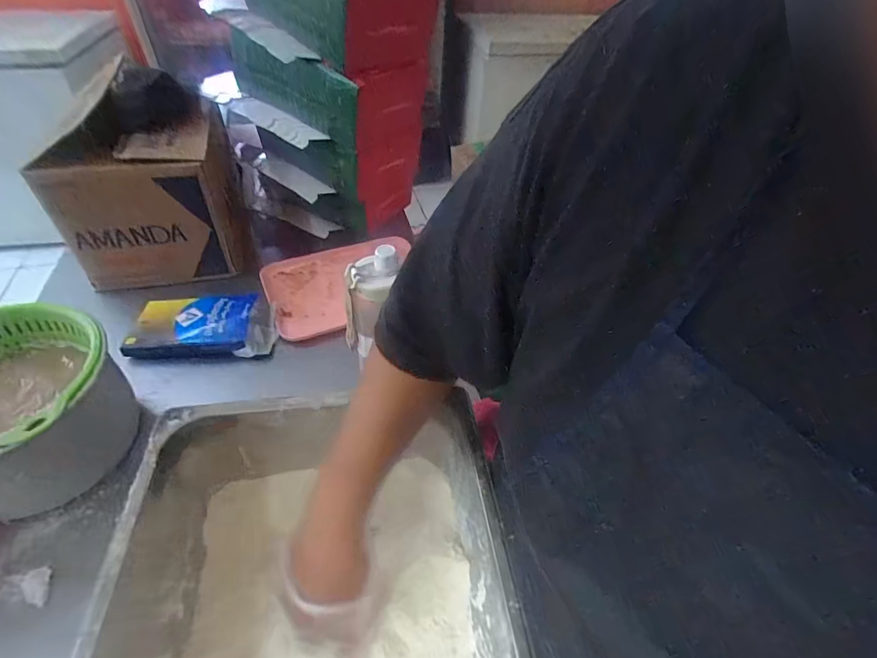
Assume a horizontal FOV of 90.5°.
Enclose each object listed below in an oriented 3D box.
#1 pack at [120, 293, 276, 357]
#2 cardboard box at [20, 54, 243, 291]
[{"bbox_3d":[-0.379,-0.007,0.704,0.210,0.044,0.112,-2,45,-5],"label":"pack"},{"bbox_3d":[-0.529,-0.302,0.805,0.236,0.260,0.346,-10,47,-13],"label":"cardboard box"}]

